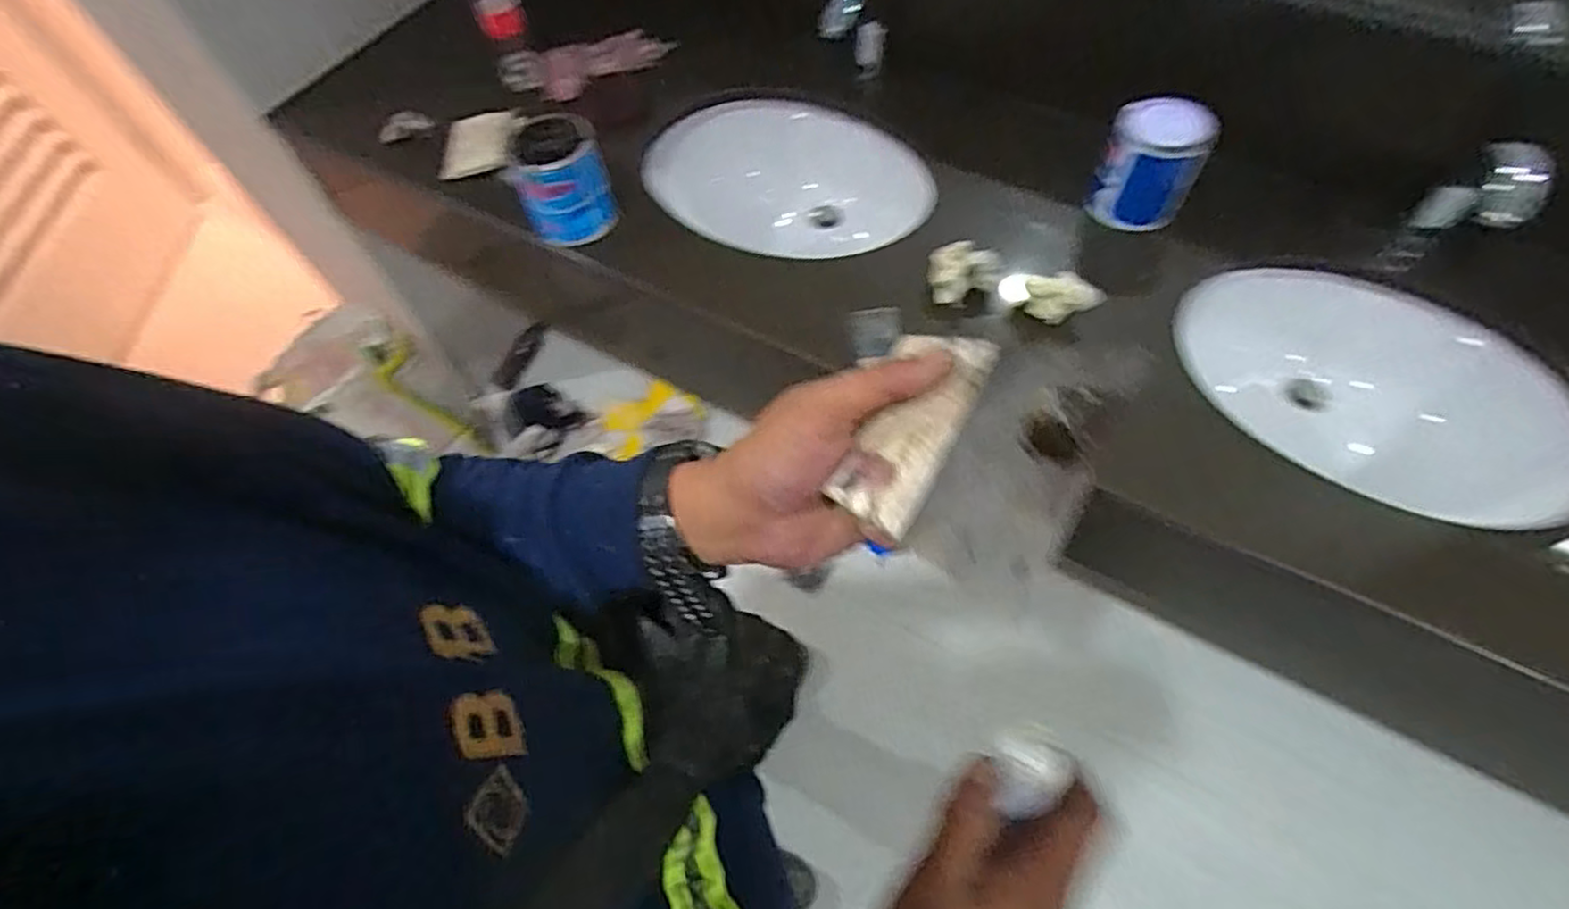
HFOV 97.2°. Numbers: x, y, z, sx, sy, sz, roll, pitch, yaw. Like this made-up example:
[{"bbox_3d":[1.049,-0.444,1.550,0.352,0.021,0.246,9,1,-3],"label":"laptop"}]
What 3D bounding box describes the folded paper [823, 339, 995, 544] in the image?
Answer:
[{"bbox_3d":[0.053,-0.013,0.296,0.044,0.015,0.090,29,82,18],"label":"folded paper"}]

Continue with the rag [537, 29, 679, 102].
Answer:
[{"bbox_3d":[-0.304,-0.659,1.150,0.230,0.038,0.111,-31,64,-13],"label":"rag"}]

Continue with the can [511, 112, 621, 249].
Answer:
[{"bbox_3d":[-0.298,-0.370,0.933,0.113,0.120,0.113,-18,62,-6],"label":"can"}]

